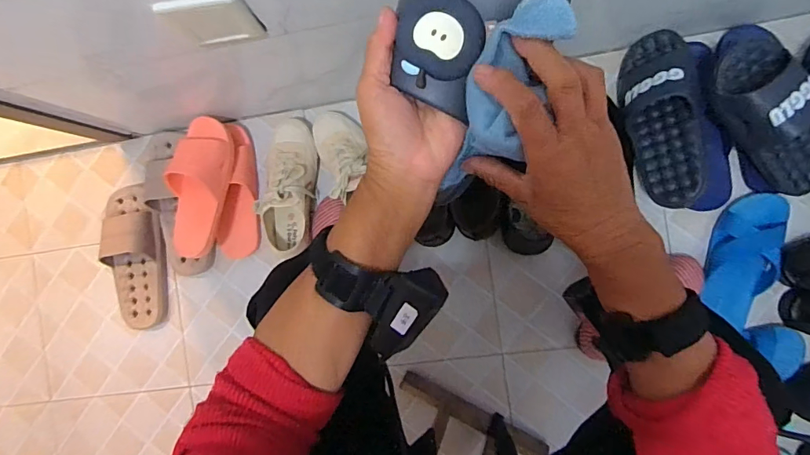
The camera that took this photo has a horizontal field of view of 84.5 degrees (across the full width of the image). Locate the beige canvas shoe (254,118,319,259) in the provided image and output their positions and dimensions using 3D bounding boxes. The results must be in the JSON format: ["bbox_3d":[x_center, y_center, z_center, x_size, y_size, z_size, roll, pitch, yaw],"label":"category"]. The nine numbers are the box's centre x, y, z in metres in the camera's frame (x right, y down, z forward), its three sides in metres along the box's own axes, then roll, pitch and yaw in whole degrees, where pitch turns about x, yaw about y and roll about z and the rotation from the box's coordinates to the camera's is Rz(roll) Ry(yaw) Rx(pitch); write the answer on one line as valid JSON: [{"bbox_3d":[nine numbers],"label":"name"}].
[{"bbox_3d":[-0.210,-0.098,0.798,0.106,0.072,0.201,6,91,7],"label":"beige canvas shoe"}]

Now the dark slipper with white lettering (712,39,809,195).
[{"bbox_3d":[0.536,-0.157,0.636,0.100,0.084,0.250,-47,118,5],"label":"dark slipper with white lettering"}]

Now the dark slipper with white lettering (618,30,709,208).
[{"bbox_3d":[0.398,-0.168,0.682,0.116,0.078,0.276,-8,91,41],"label":"dark slipper with white lettering"}]

